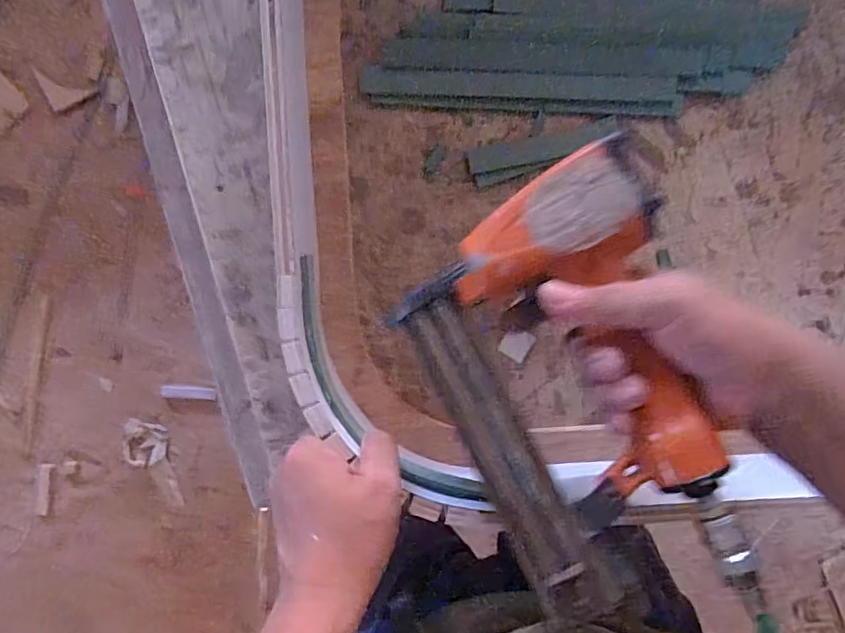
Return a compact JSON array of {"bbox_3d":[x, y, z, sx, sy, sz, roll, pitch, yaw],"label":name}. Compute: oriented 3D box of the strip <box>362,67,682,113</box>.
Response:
[{"bbox_3d":[0.080,-0.185,0.449,0.252,0.007,0.026,3,94,0],"label":"strip"}]

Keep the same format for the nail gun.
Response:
[{"bbox_3d":[0.087,0.039,0.317,0.150,0.056,0.235,-22,93,2],"label":"nail gun"}]

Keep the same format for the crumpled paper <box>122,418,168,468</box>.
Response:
[{"bbox_3d":[-0.656,0.303,1.315,0.093,0.024,0.110,8,94,0],"label":"crumpled paper"}]

